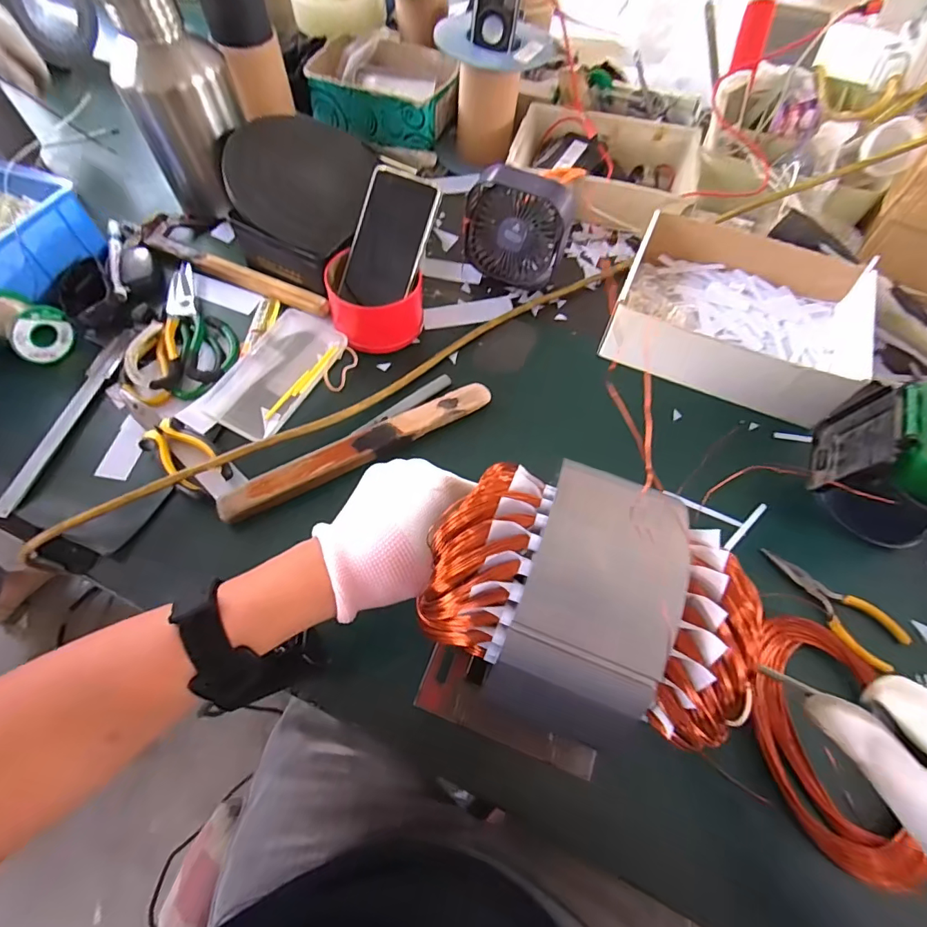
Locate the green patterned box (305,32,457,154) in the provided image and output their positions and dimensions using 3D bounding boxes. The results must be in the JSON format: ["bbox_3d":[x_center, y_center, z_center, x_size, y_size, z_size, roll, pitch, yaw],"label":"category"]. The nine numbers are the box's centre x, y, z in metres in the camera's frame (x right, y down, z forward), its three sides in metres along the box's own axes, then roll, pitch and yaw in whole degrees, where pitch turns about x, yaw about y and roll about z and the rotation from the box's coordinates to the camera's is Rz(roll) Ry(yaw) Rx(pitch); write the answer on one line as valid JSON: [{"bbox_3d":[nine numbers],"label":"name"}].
[{"bbox_3d":[-0.113,-0.576,0.727,0.217,0.064,0.164,23,65,10],"label":"green patterned box"}]

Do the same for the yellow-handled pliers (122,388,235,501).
[{"bbox_3d":[-0.287,-0.023,0.458,0.157,0.017,0.041,36,67,16],"label":"yellow-handled pliers"}]

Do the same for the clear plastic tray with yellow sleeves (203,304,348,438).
[{"bbox_3d":[-0.196,-0.099,0.508,0.082,0.019,0.160,23,65,10],"label":"clear plastic tray with yellow sleeves"}]

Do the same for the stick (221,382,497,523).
[{"bbox_3d":[-0.097,-0.016,0.461,0.274,0.018,0.034,-28,67,-14],"label":"stick"}]

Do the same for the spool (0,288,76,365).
[{"bbox_3d":[-0.468,-0.146,0.499,0.071,0.050,0.058,20,64,9],"label":"spool"}]

